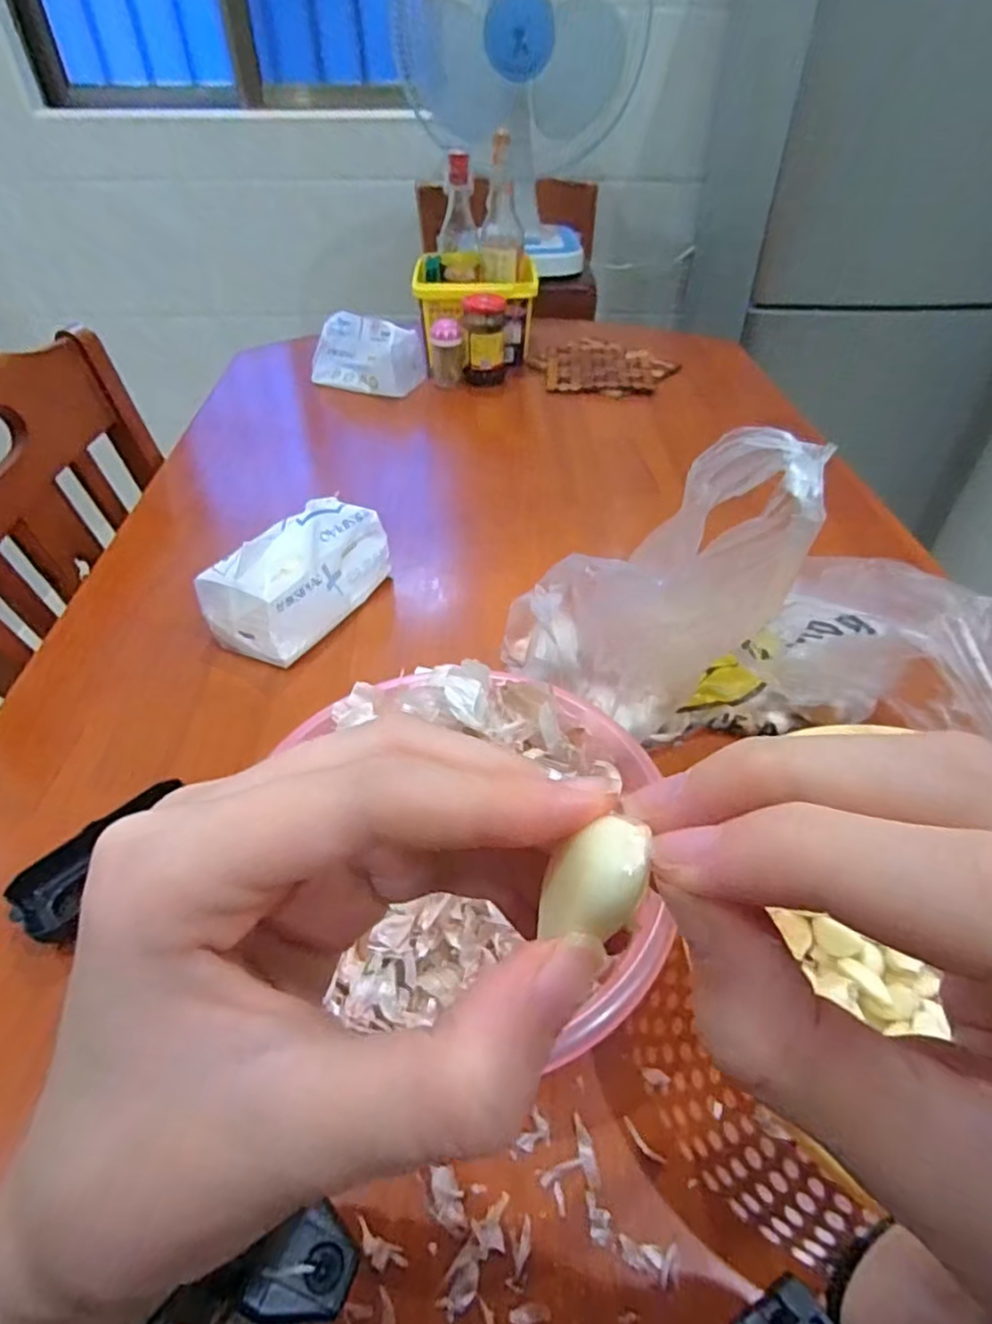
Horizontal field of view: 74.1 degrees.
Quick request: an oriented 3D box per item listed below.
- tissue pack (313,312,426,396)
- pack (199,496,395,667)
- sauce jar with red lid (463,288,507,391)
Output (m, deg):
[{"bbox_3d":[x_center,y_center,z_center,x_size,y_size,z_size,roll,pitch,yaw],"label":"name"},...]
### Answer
[{"bbox_3d":[-0.193,-0.454,0.984,0.165,0.097,0.071,19,47,19],"label":"tissue pack"},{"bbox_3d":[-0.177,-0.080,0.591,0.081,0.095,0.159,23,48,22],"label":"pack"},{"bbox_3d":[-0.015,-0.486,0.995,0.060,0.127,0.070,3,44,3],"label":"sauce jar with red lid"}]

